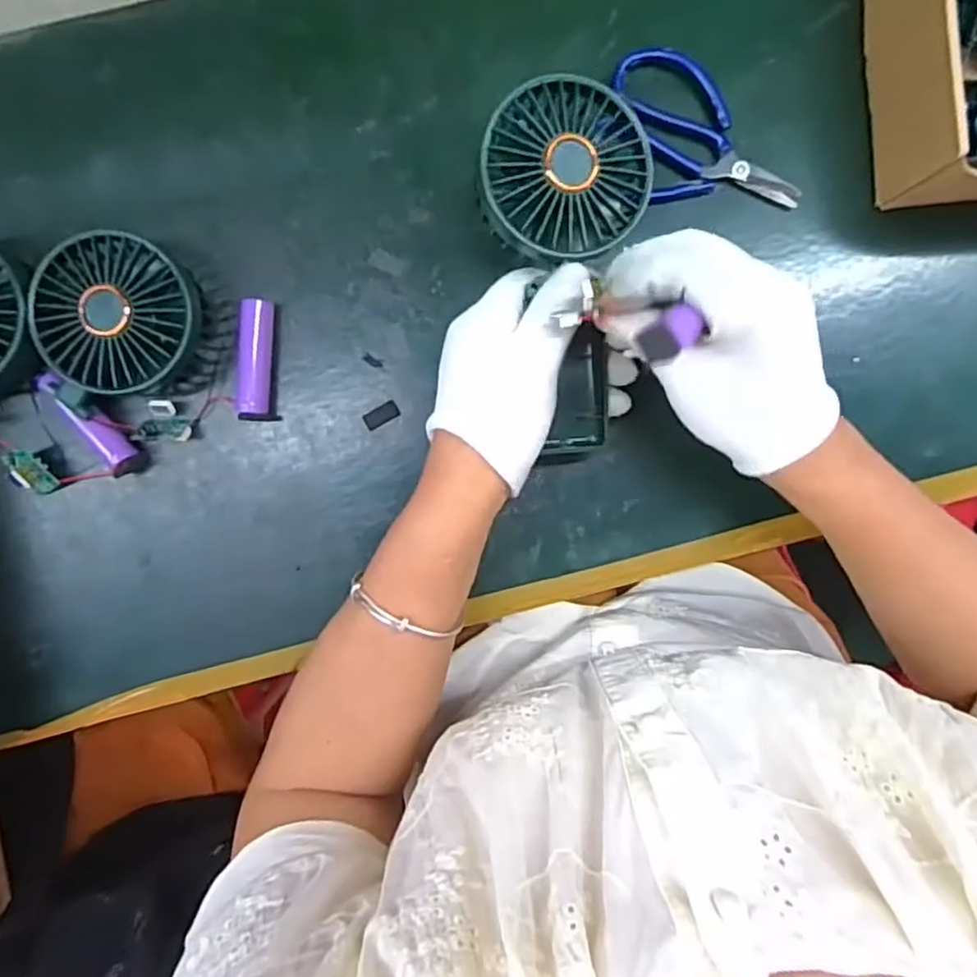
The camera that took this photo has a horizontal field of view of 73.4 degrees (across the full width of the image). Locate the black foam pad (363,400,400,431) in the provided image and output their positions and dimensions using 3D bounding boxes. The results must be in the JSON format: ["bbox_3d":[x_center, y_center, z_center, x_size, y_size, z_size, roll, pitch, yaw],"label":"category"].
[{"bbox_3d":[-0.065,-0.045,0.400,0.022,0.004,0.010,-29,95,1],"label":"black foam pad"}]

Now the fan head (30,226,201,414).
[{"bbox_3d":[-0.206,-0.095,0.373,0.087,0.046,0.087,0,95,-1],"label":"fan head"}]

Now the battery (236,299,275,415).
[{"bbox_3d":[-0.139,-0.078,0.391,0.018,0.017,0.066,4,95,-1],"label":"battery"}]

